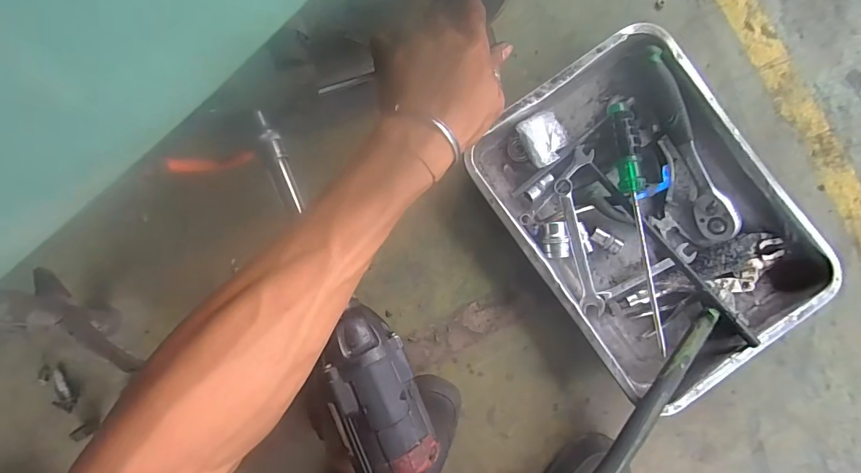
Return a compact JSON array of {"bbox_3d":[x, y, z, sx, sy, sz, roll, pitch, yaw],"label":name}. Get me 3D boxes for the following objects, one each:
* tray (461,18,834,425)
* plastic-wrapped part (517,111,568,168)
[{"bbox_3d":[0.262,-0.029,0.527,0.304,0.053,0.391,-34,87,-3],"label":"tray"},{"bbox_3d":[0.142,-0.121,0.540,0.058,0.031,0.060,-29,87,-3],"label":"plastic-wrapped part"}]

